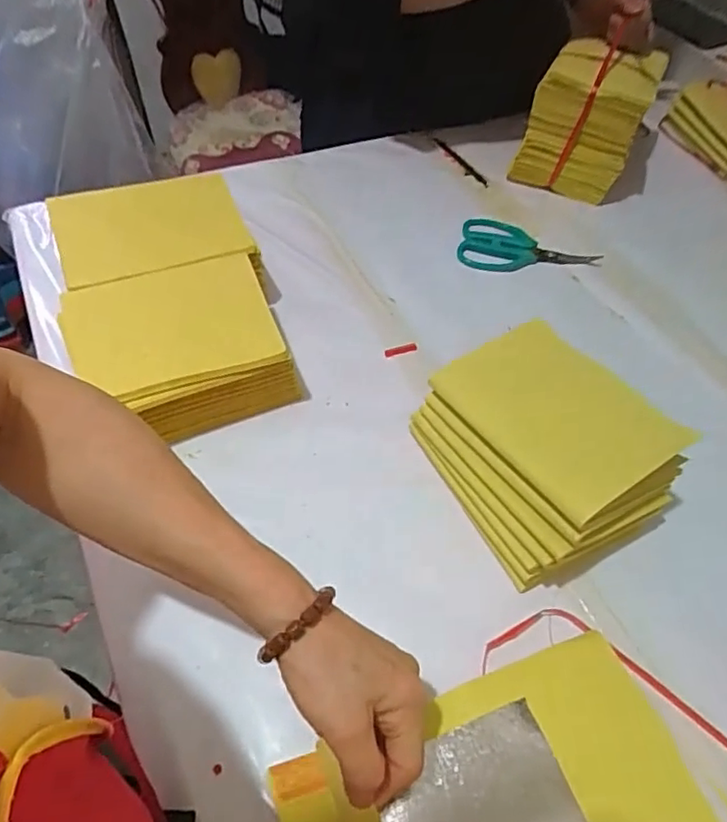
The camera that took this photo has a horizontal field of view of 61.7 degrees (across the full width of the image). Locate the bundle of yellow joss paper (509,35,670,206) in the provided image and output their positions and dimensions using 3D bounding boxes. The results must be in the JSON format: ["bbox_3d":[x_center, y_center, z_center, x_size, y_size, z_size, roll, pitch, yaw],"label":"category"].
[{"bbox_3d":[0.270,-0.355,0.738,0.119,0.136,0.135,22,54,12],"label":"bundle of yellow joss paper"}]

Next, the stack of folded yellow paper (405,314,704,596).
[{"bbox_3d":[0.129,0.023,0.450,0.118,0.117,0.164,-24,58,-21],"label":"stack of folded yellow paper"}]

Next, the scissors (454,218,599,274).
[{"bbox_3d":[0.180,-0.171,0.671,0.149,0.018,0.067,19,53,10],"label":"scissors"}]

